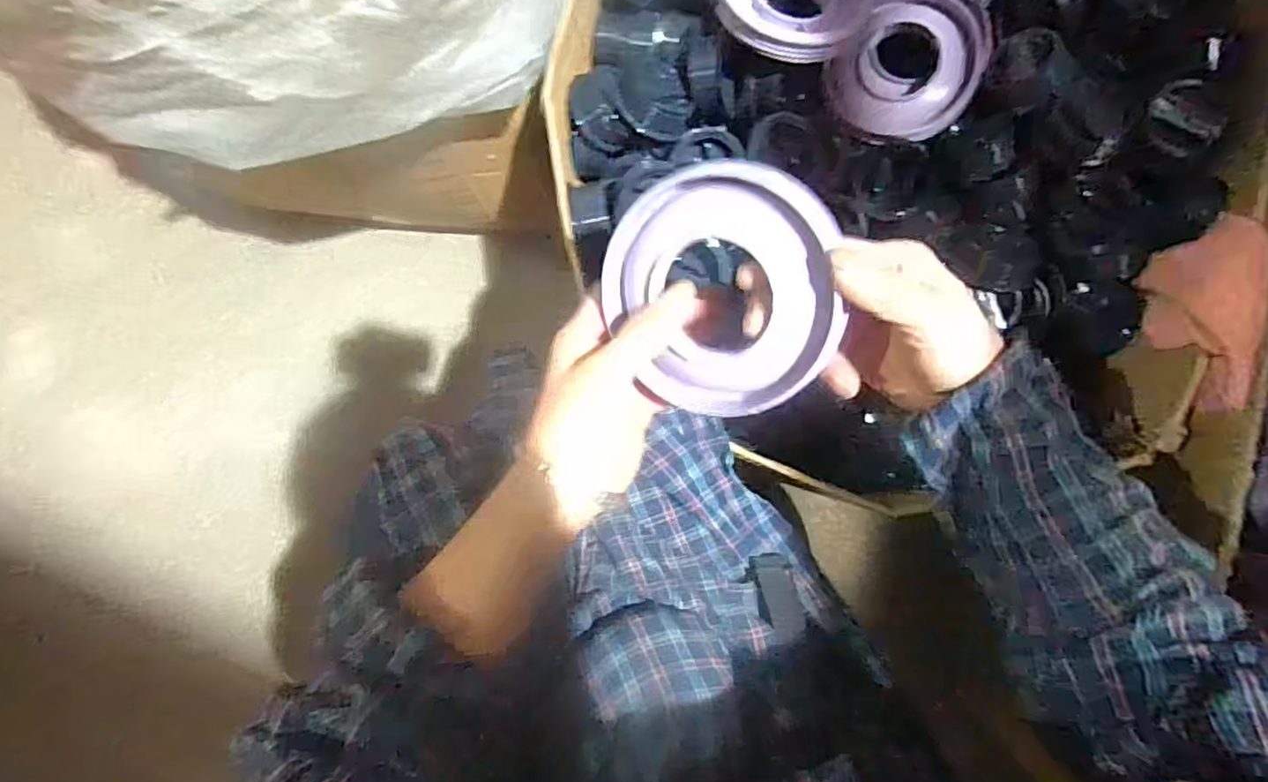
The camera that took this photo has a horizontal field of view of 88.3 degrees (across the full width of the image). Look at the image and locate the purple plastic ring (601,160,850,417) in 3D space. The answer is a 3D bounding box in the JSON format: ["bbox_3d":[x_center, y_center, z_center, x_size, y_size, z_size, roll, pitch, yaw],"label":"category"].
[{"bbox_3d":[0.042,-0.048,0.332,0.114,0.023,0.125,-1,106,15],"label":"purple plastic ring"}]

